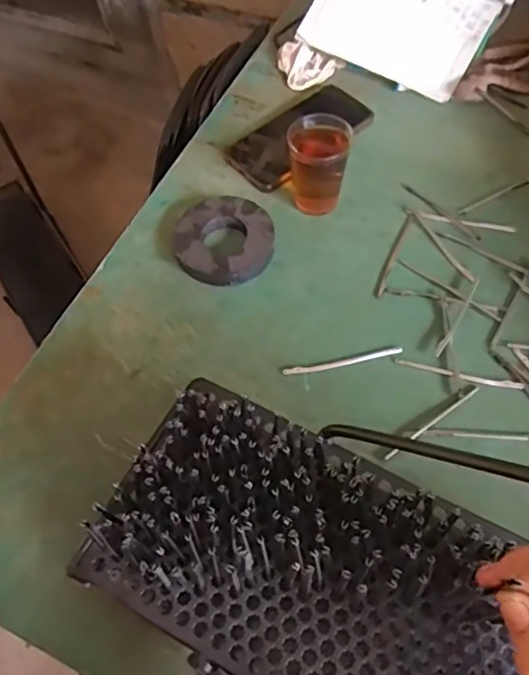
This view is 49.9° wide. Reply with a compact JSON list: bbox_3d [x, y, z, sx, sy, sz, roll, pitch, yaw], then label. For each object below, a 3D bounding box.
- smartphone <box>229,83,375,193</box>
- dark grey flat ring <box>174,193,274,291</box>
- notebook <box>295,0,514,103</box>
[{"bbox_3d":[0.037,-0.225,0.621,0.162,0.015,0.081,-38,65,-17],"label":"smartphone"},{"bbox_3d":[-0.040,-0.094,0.550,0.093,0.019,0.098,-2,60,3],"label":"dark grey flat ring"},{"bbox_3d":[0.165,-0.387,0.660,0.198,0.016,0.170,30,94,6],"label":"notebook"}]

